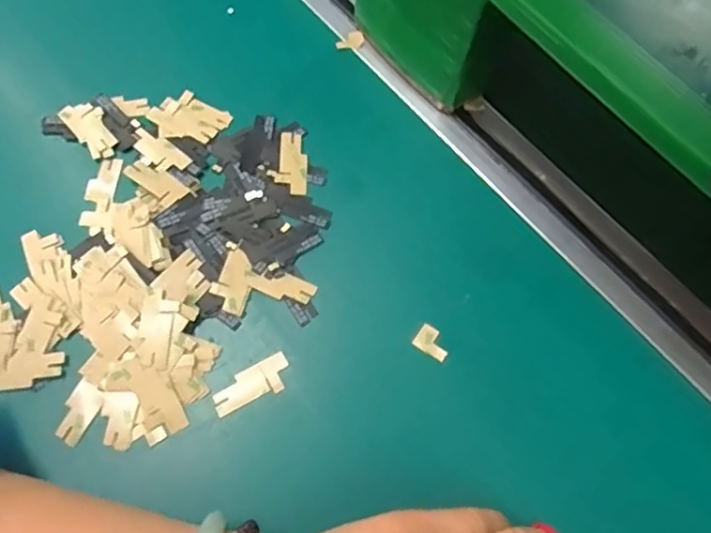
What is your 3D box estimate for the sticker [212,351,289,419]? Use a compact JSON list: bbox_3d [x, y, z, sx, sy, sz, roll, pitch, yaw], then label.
[{"bbox_3d":[-0.051,0.059,0.291,0.040,0.004,0.017,-26,77,-15],"label":"sticker"}]

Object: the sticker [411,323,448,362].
[{"bbox_3d":[0.040,0.040,0.302,0.019,0.004,0.013,36,69,11],"label":"sticker"}]

